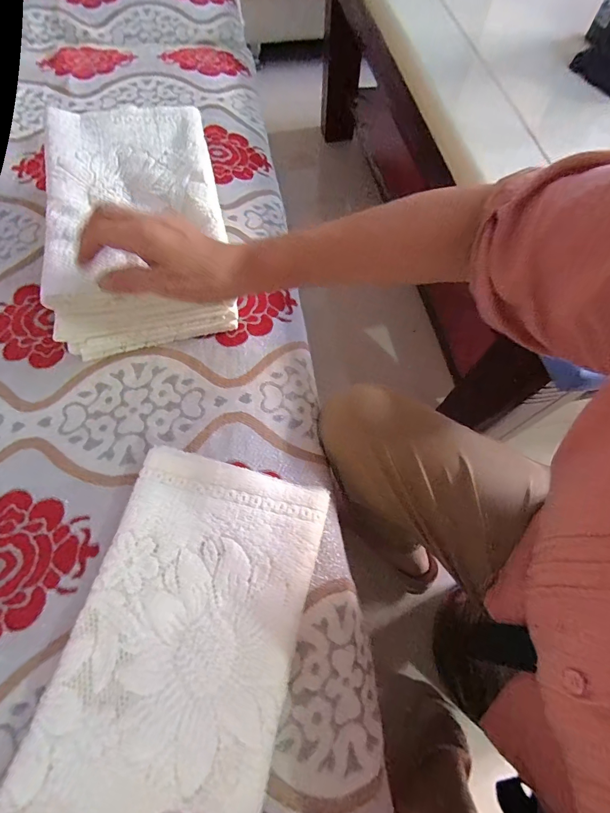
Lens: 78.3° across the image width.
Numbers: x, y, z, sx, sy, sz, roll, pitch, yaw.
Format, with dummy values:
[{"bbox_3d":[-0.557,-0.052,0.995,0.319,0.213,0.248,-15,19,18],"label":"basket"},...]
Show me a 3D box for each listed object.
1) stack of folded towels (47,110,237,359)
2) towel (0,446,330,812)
[{"bbox_3d":[-0.203,-0.237,0.470,0.190,0.094,0.317,-9,68,-6],"label":"stack of folded towels"},{"bbox_3d":[-0.100,0.191,0.316,0.183,0.029,0.296,14,67,4],"label":"towel"}]

